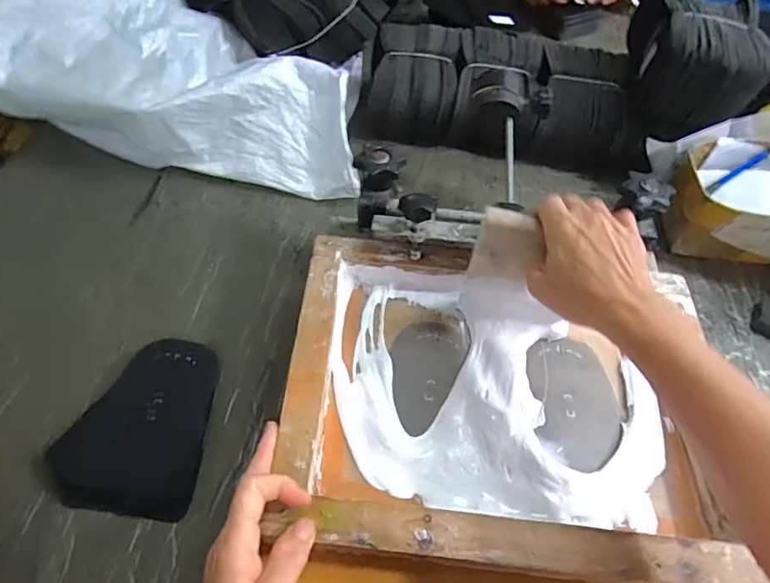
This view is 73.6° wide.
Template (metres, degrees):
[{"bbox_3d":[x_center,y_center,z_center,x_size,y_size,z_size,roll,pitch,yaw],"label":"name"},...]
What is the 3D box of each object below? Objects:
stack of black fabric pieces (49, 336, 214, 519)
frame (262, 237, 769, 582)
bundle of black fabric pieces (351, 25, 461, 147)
[{"bbox_3d":[-0.213,0.111,0.449,0.116,0.026,0.148,7,53,0],"label":"stack of black fabric pieces"},{"bbox_3d":[0.087,0.082,0.422,0.327,0.037,0.263,7,53,0],"label":"frame"},{"bbox_3d":[0.037,-0.288,0.723,0.128,0.101,0.151,11,53,3],"label":"bundle of black fabric pieces"}]

